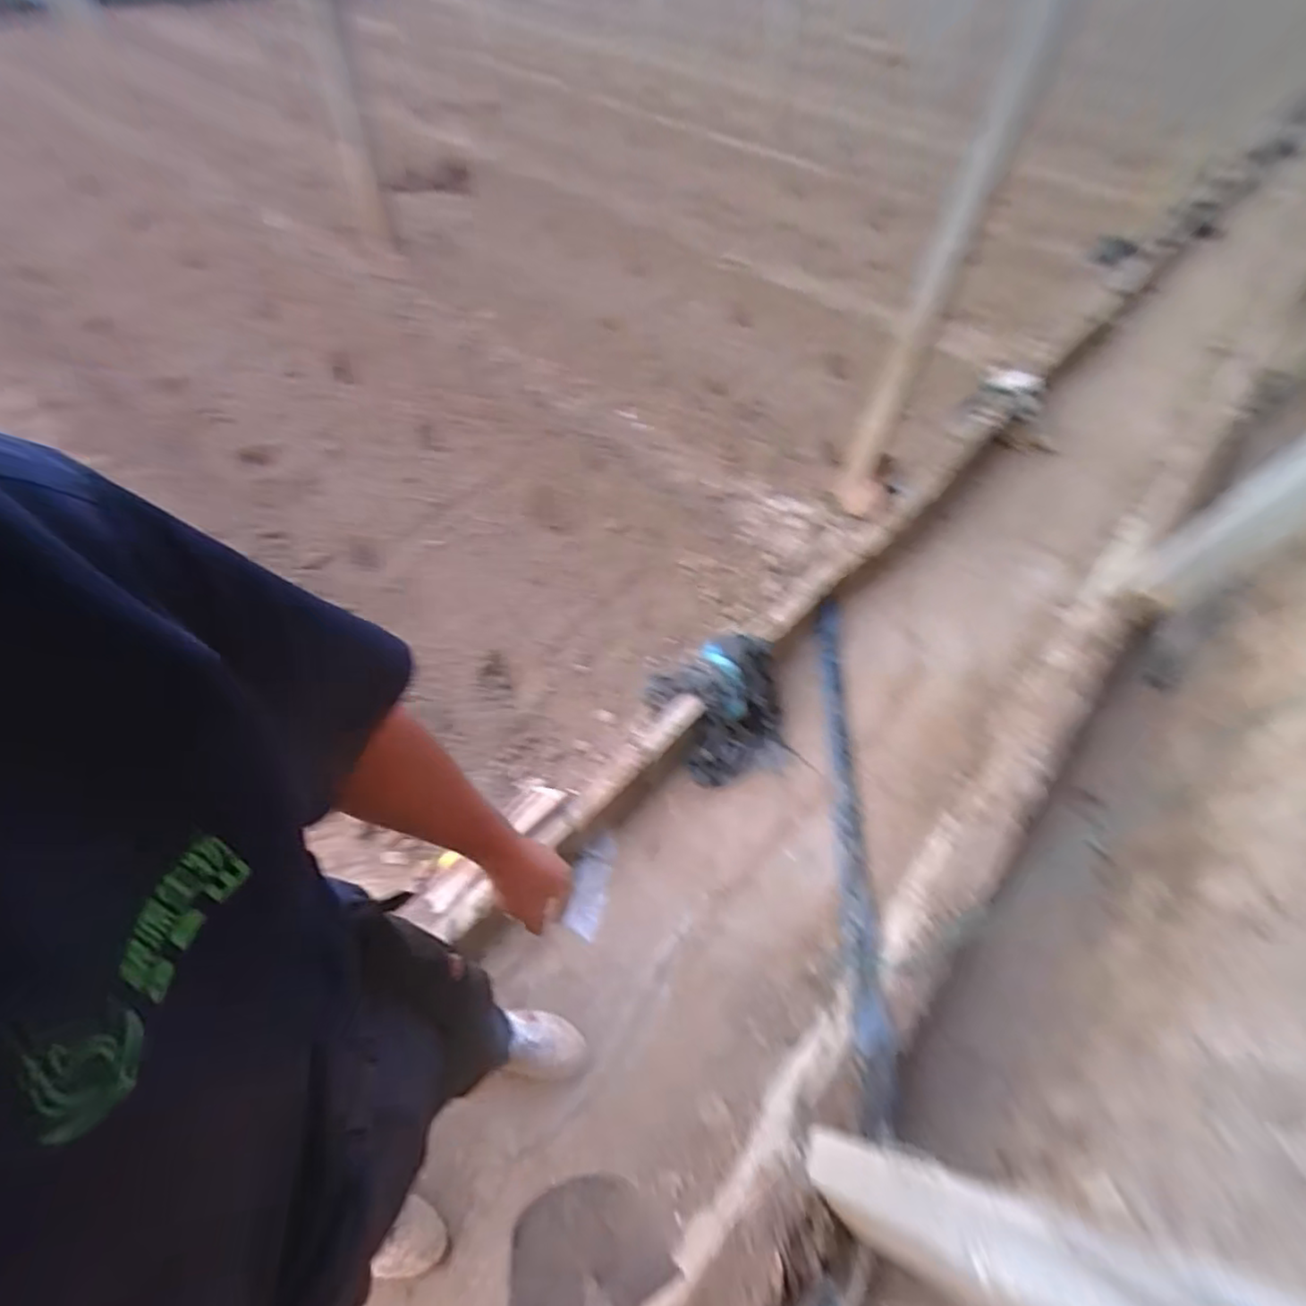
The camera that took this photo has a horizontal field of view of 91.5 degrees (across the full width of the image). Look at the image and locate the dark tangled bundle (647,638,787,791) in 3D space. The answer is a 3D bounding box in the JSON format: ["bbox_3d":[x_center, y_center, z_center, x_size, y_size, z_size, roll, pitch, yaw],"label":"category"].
[{"bbox_3d":[0.196,0.136,1.625,0.321,0.198,0.326,-17,52,-21],"label":"dark tangled bundle"}]

